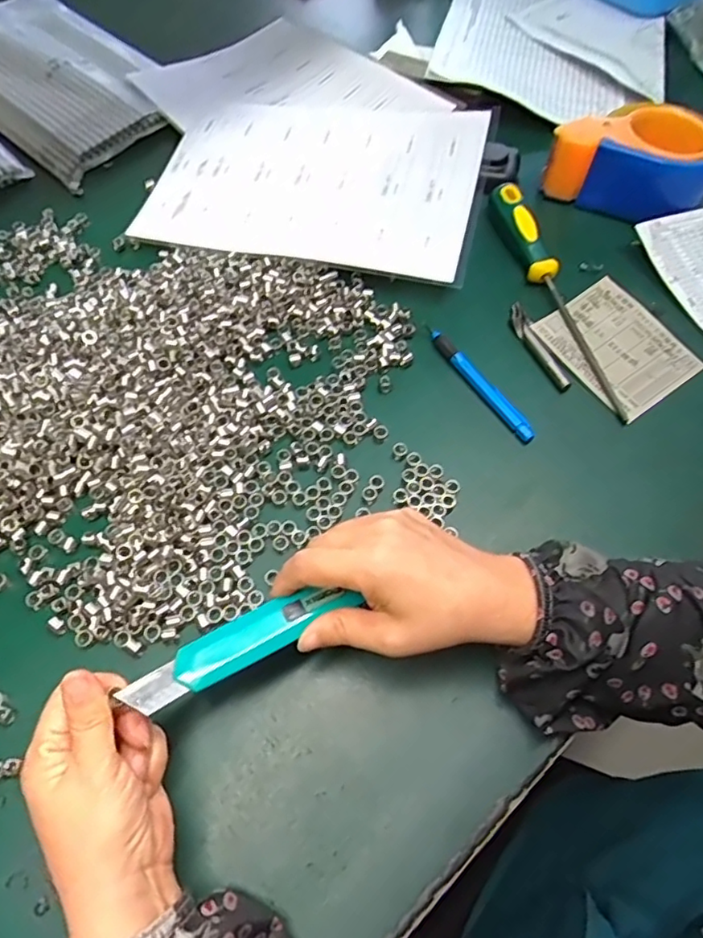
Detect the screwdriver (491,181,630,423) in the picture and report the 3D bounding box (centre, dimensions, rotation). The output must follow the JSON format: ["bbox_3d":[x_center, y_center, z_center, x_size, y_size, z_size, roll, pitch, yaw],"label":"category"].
[{"bbox_3d":[0.163,-0.145,0.464,0.020,0.023,0.233,-13,64,-5],"label":"screwdriver"}]

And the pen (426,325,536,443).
[{"bbox_3d":[0.098,-0.066,0.442,0.011,0.013,0.116,-31,67,-14],"label":"pen"}]

